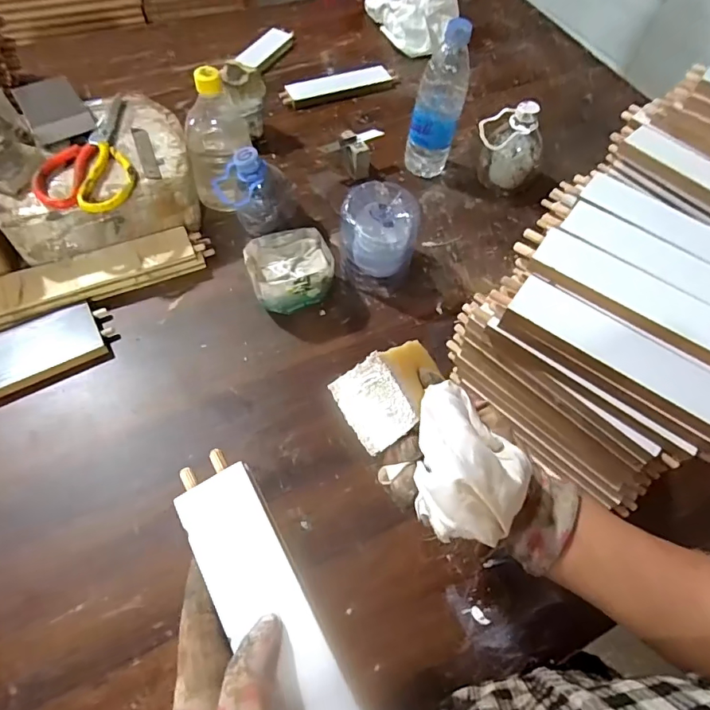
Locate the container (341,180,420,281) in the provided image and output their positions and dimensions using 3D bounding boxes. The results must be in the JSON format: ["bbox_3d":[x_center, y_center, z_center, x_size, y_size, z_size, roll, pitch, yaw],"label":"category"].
[{"bbox_3d":[0.031,-0.154,0.609,0.094,0.102,0.090,1,62,-3],"label":"container"}]

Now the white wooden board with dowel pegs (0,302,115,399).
[{"bbox_3d":[-0.377,-0.007,0.549,0.165,0.015,0.081,-28,67,-17],"label":"white wooden board with dowel pegs"}]

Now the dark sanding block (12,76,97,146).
[{"bbox_3d":[-0.383,-0.313,0.591,0.069,0.021,0.091,-31,67,-20],"label":"dark sanding block"}]

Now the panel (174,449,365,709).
[{"bbox_3d":[-0.042,0.148,0.251,0.047,0.010,0.202,-26,68,-16],"label":"panel"}]

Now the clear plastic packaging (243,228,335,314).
[{"bbox_3d":[-0.080,-0.102,0.590,0.103,0.064,0.089,-20,65,-14],"label":"clear plastic packaging"}]

